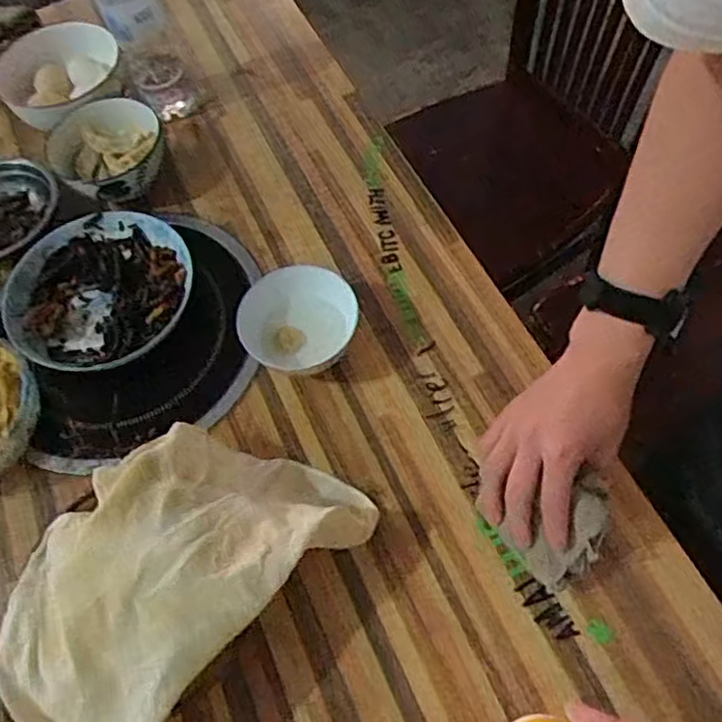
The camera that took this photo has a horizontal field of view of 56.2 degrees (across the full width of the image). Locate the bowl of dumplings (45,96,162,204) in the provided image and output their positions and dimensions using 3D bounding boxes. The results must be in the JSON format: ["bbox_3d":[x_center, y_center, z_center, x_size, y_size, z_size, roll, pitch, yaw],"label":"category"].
[{"bbox_3d":[-0.291,-0.240,0.793,0.130,0.056,0.132,-2,61,4],"label":"bowl of dumplings"}]

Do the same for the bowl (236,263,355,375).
[{"bbox_3d":[-0.057,-0.032,0.652,0.108,0.061,0.108,-2,65,4],"label":"bowl"}]

